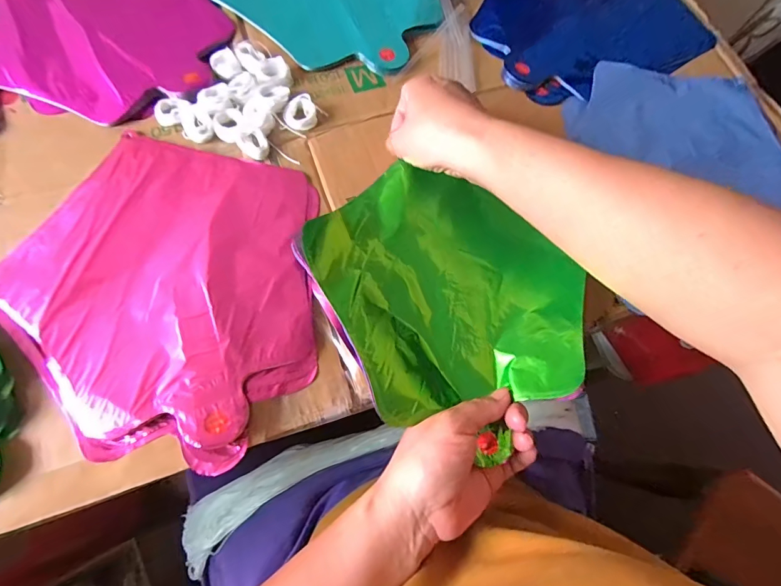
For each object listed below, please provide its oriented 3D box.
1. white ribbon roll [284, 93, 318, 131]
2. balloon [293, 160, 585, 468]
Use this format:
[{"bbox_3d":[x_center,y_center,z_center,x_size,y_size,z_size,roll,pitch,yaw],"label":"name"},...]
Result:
[{"bbox_3d":[-0.081,-0.162,0.371,0.028,0.013,0.028,1,69,-2],"label":"white ribbon roll"},{"bbox_3d":[0.050,-0.013,0.325,0.191,0.042,0.212,-25,73,-11],"label":"balloon"}]

